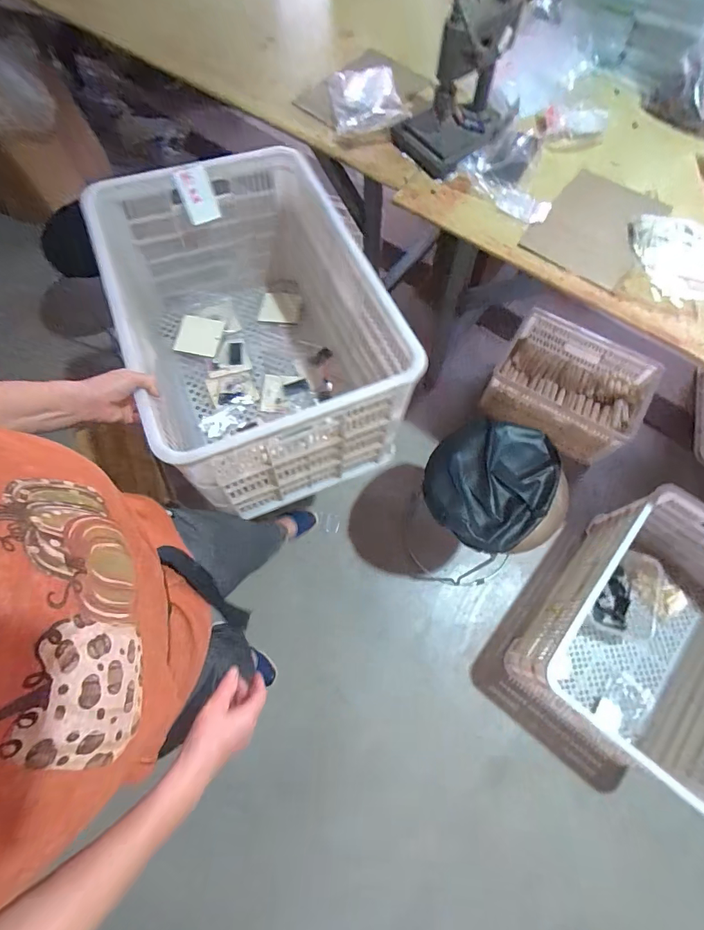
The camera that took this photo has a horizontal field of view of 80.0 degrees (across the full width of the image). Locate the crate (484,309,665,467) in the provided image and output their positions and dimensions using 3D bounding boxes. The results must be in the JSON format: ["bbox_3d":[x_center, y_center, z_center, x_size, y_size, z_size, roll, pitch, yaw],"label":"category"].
[{"bbox_3d":[0.710,-0.264,1.395,0.510,0.160,0.362,27,73,11],"label":"crate"}]

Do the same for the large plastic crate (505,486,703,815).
[{"bbox_3d":[0.802,0.445,1.110,0.470,0.300,0.620,37,76,14],"label":"large plastic crate"}]

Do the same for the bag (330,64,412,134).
[{"bbox_3d":[0.026,-0.823,0.930,0.147,0.032,0.213,-10,70,-2],"label":"bag"}]

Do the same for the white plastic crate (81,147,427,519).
[{"bbox_3d":[-0.201,-0.268,0.848,0.456,0.364,0.616,-23,71,-6],"label":"white plastic crate"}]

